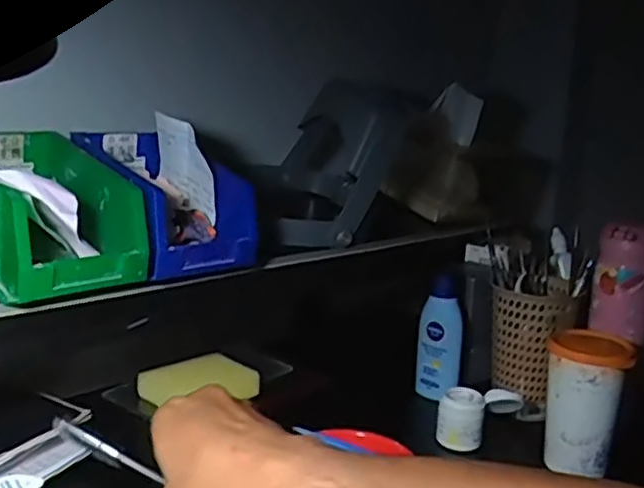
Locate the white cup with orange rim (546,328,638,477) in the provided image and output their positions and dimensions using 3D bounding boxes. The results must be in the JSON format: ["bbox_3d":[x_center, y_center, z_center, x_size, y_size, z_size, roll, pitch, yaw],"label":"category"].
[{"bbox_3d":[0.247,0.149,0.645,0.067,0.120,0.067,11,14,28],"label":"white cup with orange rim"}]

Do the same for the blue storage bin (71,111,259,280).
[{"bbox_3d":[-0.145,-0.045,0.610,0.106,0.104,0.160,-6,16,-40],"label":"blue storage bin"}]

